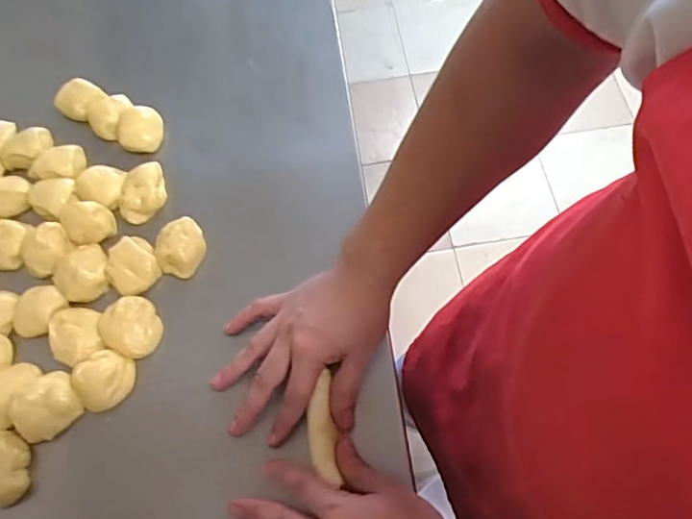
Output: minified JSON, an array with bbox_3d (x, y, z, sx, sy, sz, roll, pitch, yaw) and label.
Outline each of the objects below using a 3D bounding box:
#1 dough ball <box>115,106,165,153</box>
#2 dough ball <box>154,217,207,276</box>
[{"bbox_3d":[-0.225,-0.144,0.603,0.047,0.023,0.046,-2,66,3],"label":"dough ball"},{"bbox_3d":[-0.164,-0.013,0.544,0.049,0.025,0.055,-22,68,-11],"label":"dough ball"}]

